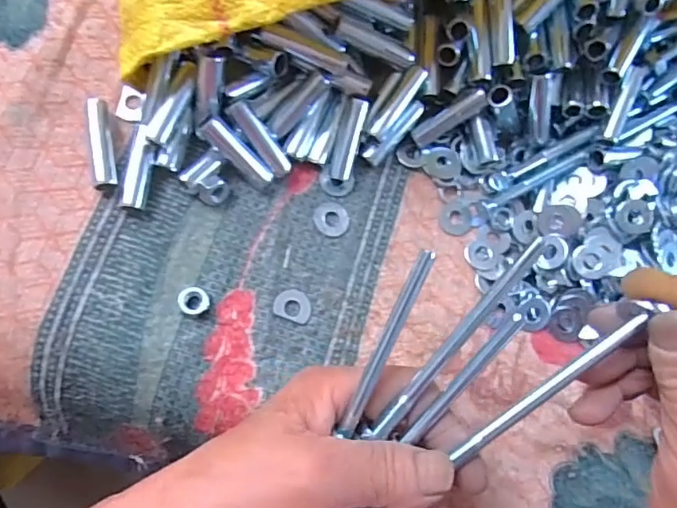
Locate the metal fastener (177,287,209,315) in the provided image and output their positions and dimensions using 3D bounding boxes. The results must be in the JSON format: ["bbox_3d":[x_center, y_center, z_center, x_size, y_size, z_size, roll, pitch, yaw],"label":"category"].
[{"bbox_3d":[-0.068,0.022,0.255,0.013,0.007,0.013,2,78,-10],"label":"metal fastener"}]

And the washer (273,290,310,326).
[{"bbox_3d":[-0.022,0.025,0.267,0.018,0.004,0.015,21,75,-5],"label":"washer"}]

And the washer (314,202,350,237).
[{"bbox_3d":[-0.004,-0.018,0.283,0.018,0.004,0.018,2,78,-10],"label":"washer"}]

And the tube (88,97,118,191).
[{"bbox_3d":[-0.112,-0.053,0.257,0.009,0.009,0.044,-6,79,-12],"label":"tube"}]

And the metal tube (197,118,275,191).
[{"bbox_3d":[-0.049,-0.049,0.265,0.012,0.011,0.045,-52,128,-9],"label":"metal tube"}]

